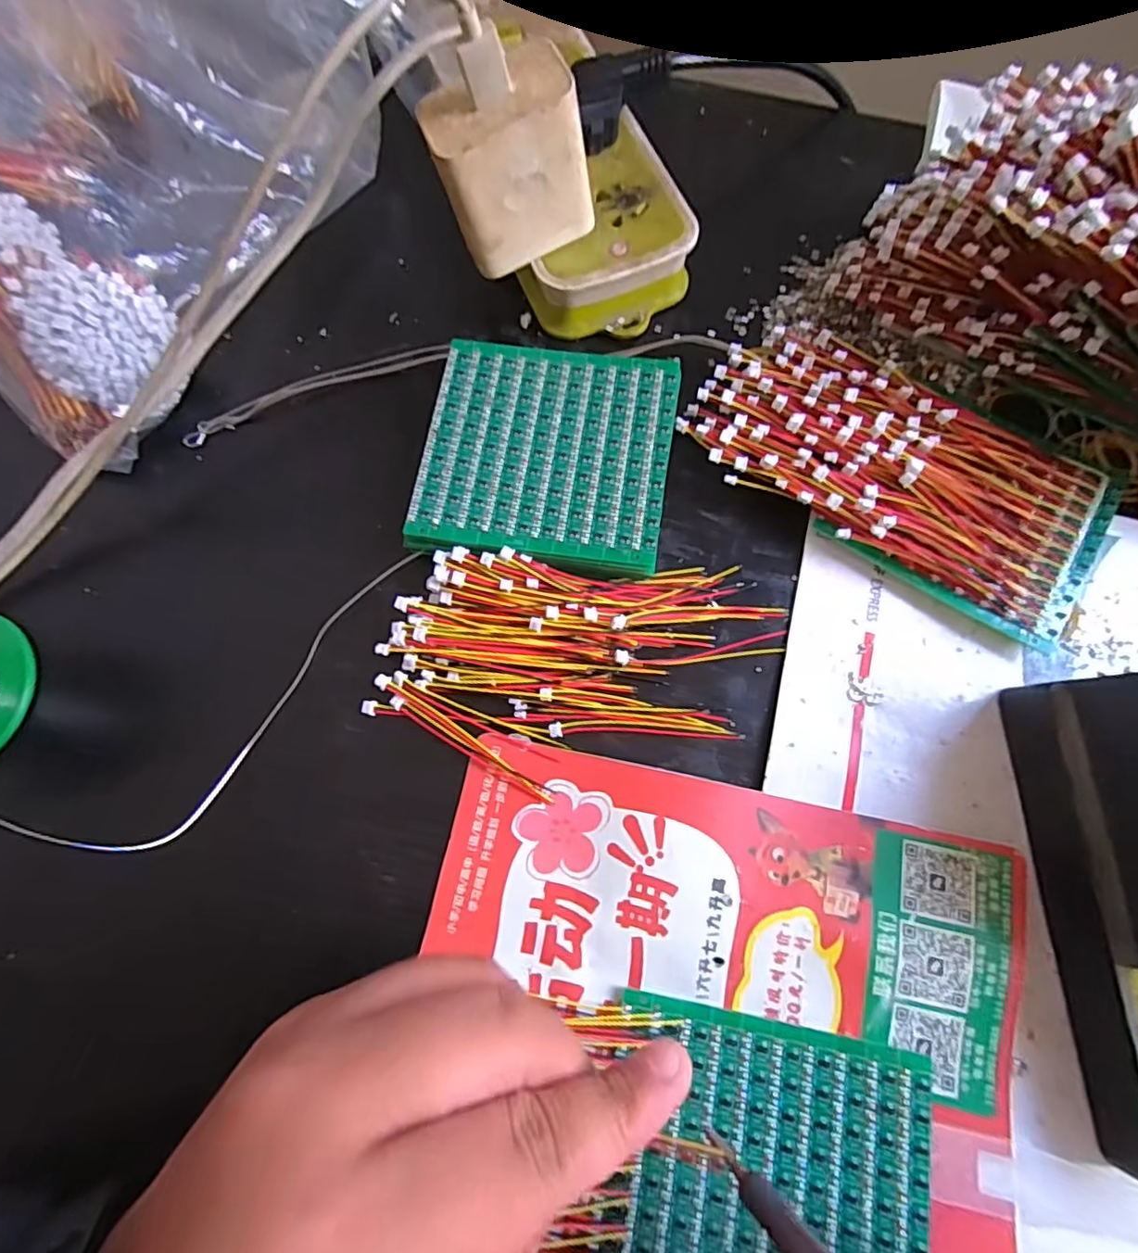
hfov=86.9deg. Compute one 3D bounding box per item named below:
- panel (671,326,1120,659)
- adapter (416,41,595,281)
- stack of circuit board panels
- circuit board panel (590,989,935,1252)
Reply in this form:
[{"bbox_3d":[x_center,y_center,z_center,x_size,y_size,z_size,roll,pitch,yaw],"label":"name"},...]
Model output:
[{"bbox_3d":[0.135,-0.067,0.250,0.168,0.020,0.083,30,77,9],"label":"panel"},{"bbox_3d":[-0.021,-0.175,0.231,0.056,0.062,0.028,-15,74,-3],"label":"adapter"},{"bbox_3d":[-0.009,-0.071,0.253,0.099,0.017,0.097,9,74,4],"label":"stack of circuit board panels"},{"bbox_3d":[0.059,0.175,0.184,0.098,0.005,0.093,10,74,4],"label":"circuit board panel"}]

